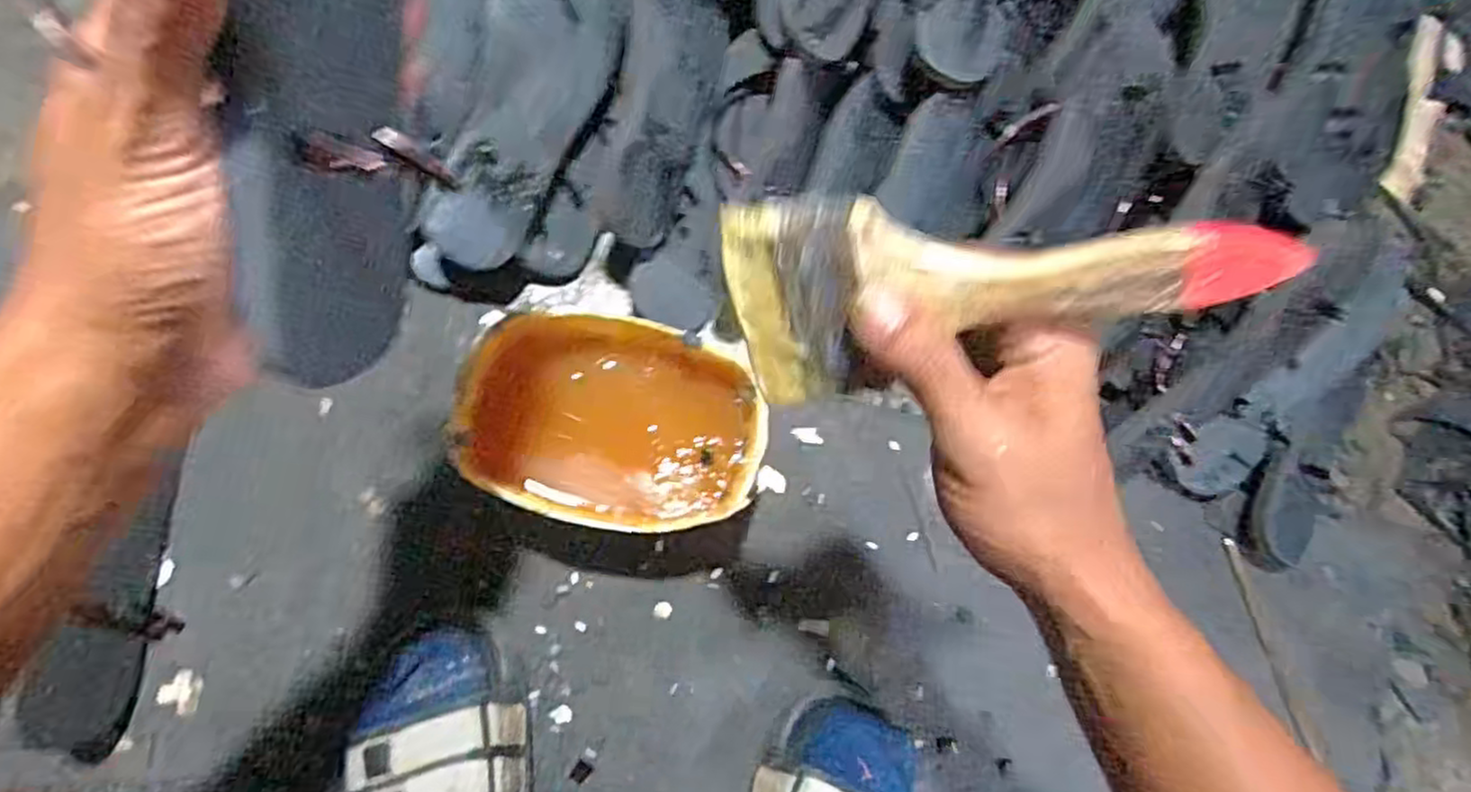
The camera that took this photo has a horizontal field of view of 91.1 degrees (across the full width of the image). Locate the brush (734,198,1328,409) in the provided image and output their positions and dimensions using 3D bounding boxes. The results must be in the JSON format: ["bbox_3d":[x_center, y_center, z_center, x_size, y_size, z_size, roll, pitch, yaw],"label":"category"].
[{"bbox_3d":[0.075,-0.037,0.221,0.156,0.013,0.071,-8,125,21],"label":"brush"}]

